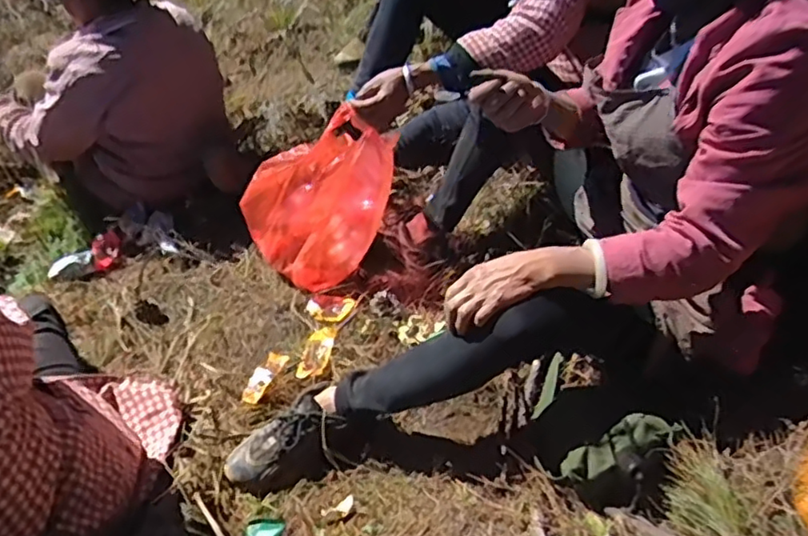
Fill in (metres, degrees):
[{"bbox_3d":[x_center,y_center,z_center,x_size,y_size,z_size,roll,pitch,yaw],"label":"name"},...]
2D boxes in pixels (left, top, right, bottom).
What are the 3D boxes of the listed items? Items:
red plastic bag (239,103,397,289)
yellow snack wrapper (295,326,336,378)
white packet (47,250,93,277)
[{"bbox_3d":[-0.160,-0.170,1.308,0.340,0.314,0.272,-16,44,-11],"label":"red plastic bag"},{"bbox_3d":[-0.163,0.152,1.202,0.056,0.016,0.129,4,43,10],"label":"yellow snack wrapper"},{"bbox_3d":[-0.801,-0.010,1.527,0.101,0.032,0.060,-7,43,-2],"label":"white packet"}]

